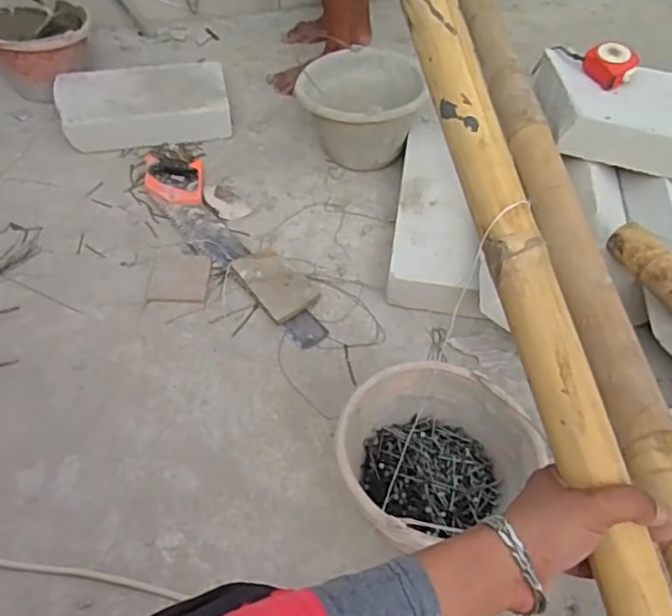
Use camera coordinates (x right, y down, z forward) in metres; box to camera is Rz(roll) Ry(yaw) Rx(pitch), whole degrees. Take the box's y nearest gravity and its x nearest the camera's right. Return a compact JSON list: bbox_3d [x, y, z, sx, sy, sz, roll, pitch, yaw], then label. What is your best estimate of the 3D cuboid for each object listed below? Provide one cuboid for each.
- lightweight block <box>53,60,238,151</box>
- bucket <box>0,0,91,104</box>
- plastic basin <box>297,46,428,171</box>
[{"bbox_3d":[-0.409,-0.437,1.306,0.339,0.080,0.198,-12,54,-12],"label":"lightweight block"},{"bbox_3d":[-0.657,-0.568,1.357,0.225,0.156,0.242,3,51,-3],"label":"bucket"},{"bbox_3d":[0.048,-0.409,1.258,0.238,0.178,0.238,1,52,-2],"label":"plastic basin"}]

